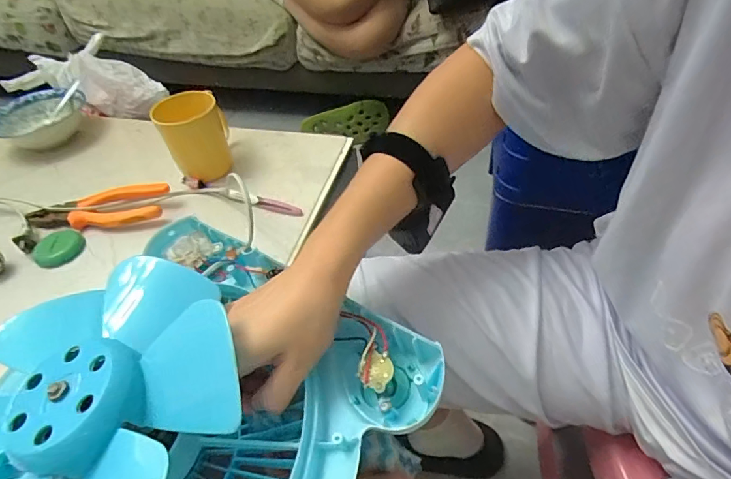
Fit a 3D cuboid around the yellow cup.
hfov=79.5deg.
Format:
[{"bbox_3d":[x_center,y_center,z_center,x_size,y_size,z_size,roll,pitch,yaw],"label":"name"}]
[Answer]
[{"bbox_3d":[-0.236,-0.145,0.624,0.093,0.106,0.076,-25,49,-19],"label":"yellow cup"}]

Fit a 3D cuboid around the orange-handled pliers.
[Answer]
[{"bbox_3d":[-0.361,-0.038,0.587,0.189,0.037,0.050,-5,46,0],"label":"orange-handled pliers"}]

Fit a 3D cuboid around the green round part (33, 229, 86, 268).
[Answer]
[{"bbox_3d":[-0.390,0.011,0.559,0.057,0.018,0.049,-39,72,-25],"label":"green round part"}]

